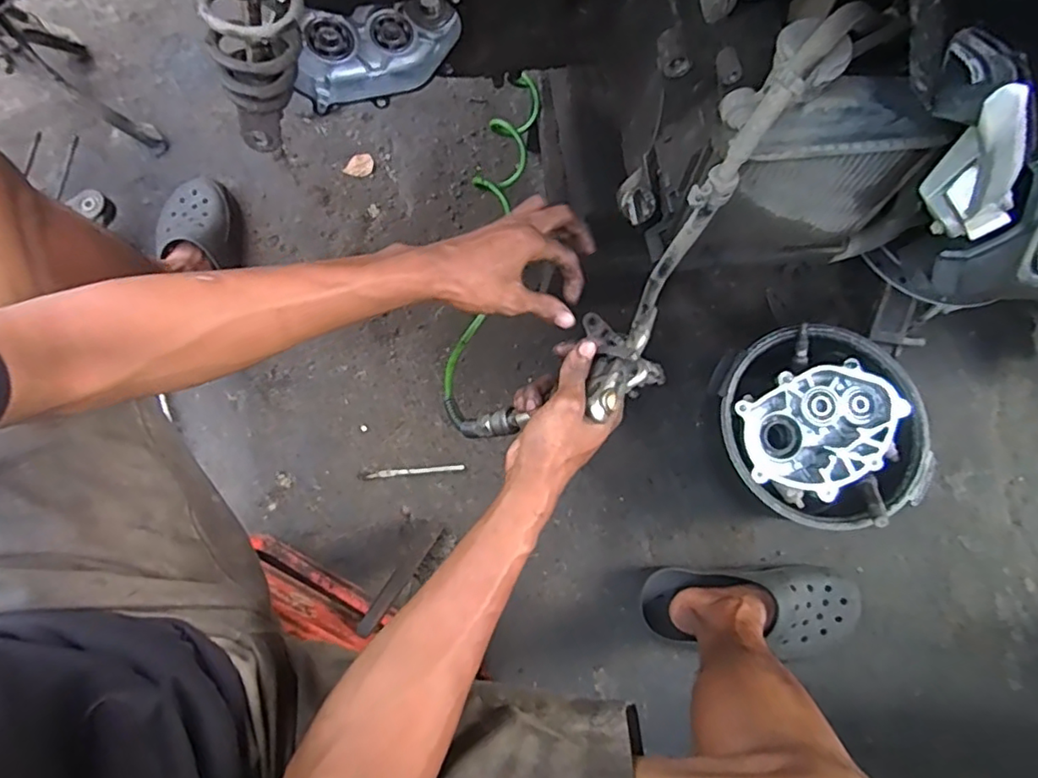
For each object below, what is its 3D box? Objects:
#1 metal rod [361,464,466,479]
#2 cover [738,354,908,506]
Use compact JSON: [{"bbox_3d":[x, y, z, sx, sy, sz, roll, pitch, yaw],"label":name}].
[{"bbox_3d":[-0.149,0.115,0.828,0.144,0.008,0.011,-5,77,-1],"label":"metal rod"},{"bbox_3d":[0.363,0.052,0.714,0.195,0.046,0.150,-12,76,-4],"label":"cover"}]

